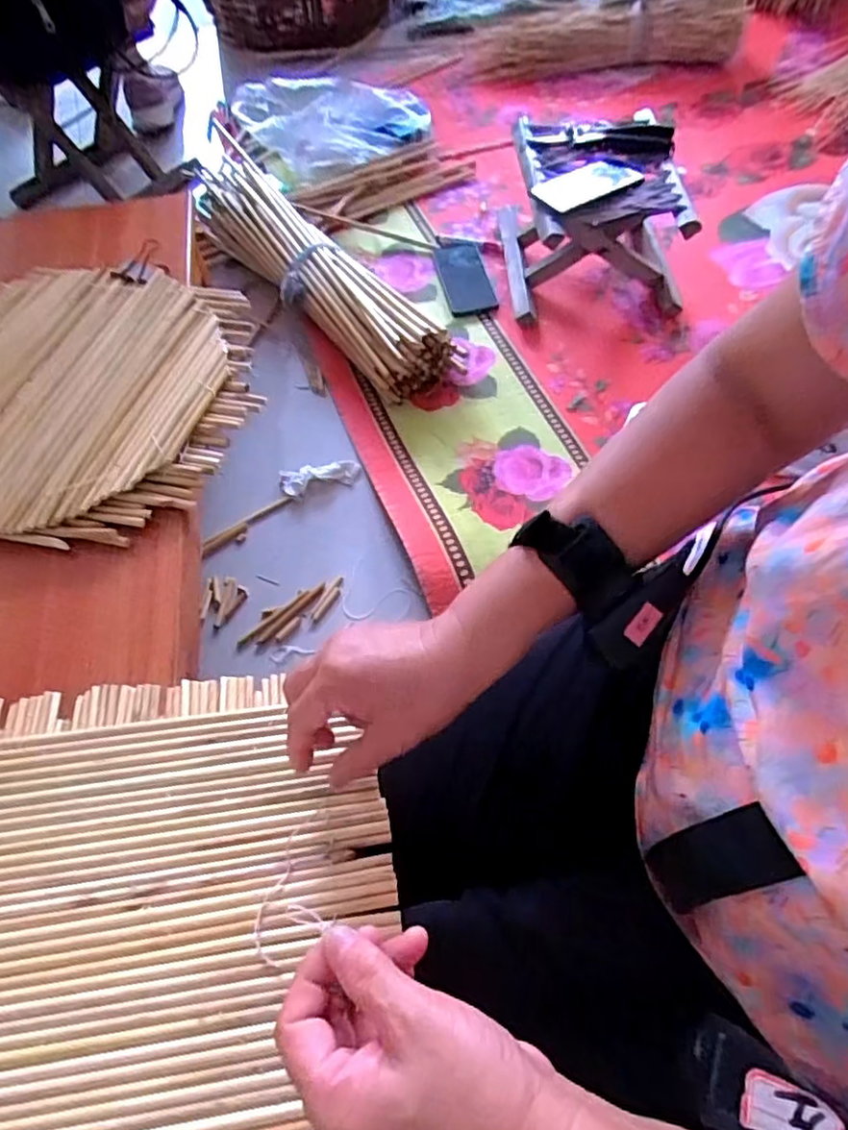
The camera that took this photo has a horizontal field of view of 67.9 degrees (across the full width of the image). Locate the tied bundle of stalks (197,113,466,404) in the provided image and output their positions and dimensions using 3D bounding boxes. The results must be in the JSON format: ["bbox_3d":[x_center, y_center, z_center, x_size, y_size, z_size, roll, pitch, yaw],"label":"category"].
[{"bbox_3d":[-0.209,-0.511,1.016,0.165,0.099,0.687,-35,65,-16],"label":"tied bundle of stalks"}]

